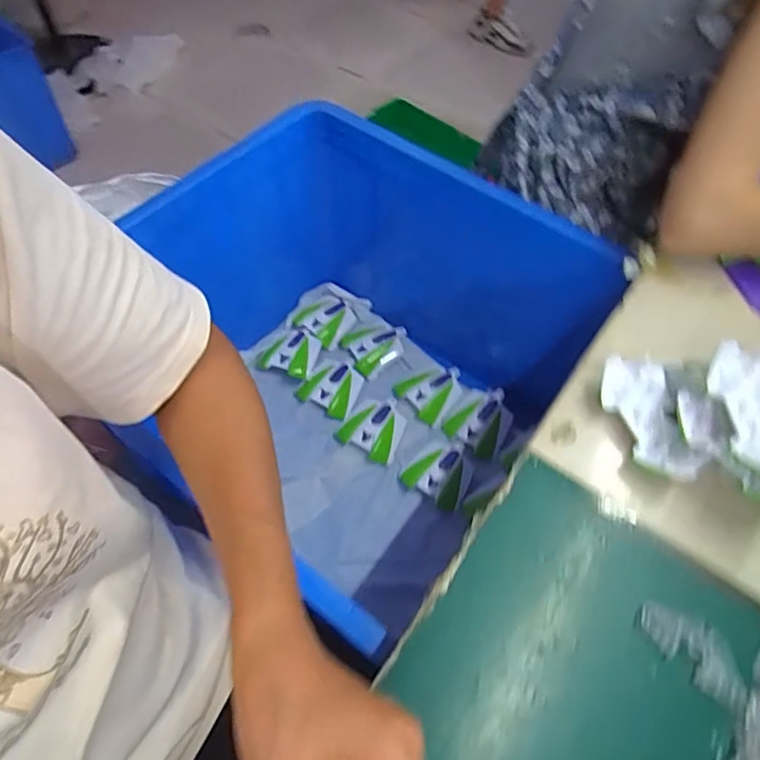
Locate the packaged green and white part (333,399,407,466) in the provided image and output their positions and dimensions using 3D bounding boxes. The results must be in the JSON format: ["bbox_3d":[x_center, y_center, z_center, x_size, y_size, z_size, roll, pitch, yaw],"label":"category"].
[{"bbox_3d":[-0.012,0.074,0.852,0.094,0.025,0.097,17,57,9],"label":"packaged green and white part"}]

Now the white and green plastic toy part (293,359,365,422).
[{"bbox_3d":[-0.079,0.010,0.892,0.090,0.022,0.093,23,58,12],"label":"white and green plastic toy part"}]

